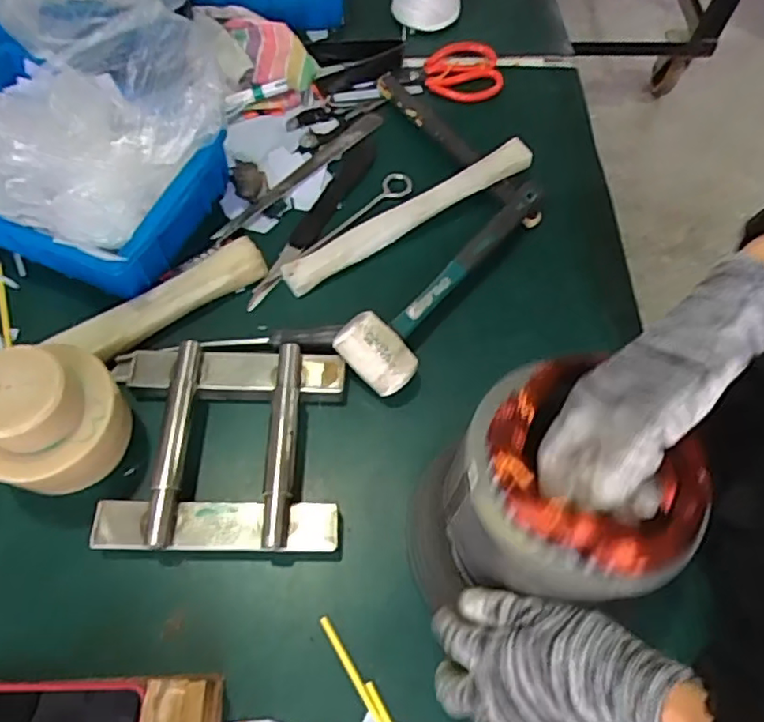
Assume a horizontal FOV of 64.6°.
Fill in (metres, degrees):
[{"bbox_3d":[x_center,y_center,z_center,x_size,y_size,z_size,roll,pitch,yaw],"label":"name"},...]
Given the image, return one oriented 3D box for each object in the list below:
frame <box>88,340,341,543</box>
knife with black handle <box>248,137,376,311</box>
[{"bbox_3d":[-0.139,0.072,0.529,0.202,0.047,0.177,1,64,-3],"label":"frame"},{"bbox_3d":[-0.073,-0.156,0.658,0.031,0.014,0.243,27,66,10],"label":"knife with black handle"}]

